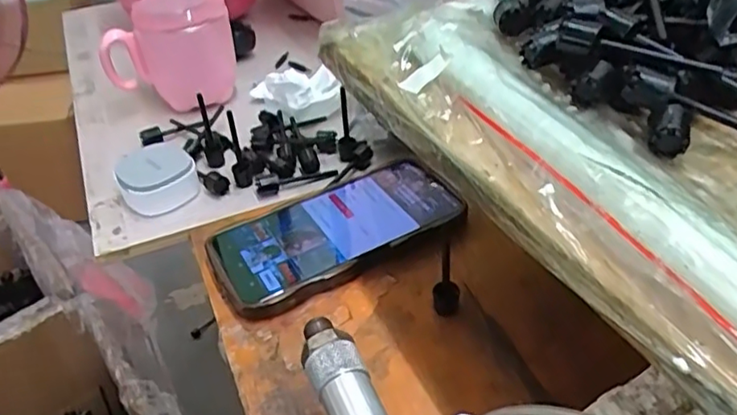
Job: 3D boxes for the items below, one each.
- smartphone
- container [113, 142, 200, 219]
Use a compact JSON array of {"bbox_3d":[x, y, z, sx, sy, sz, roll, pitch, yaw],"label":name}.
[{"bbox_3d":[-0.020,0.017,0.409,0.162,0.017,0.081,-21,43,-19],"label":"smartphone"},{"bbox_3d":[-0.160,-0.025,0.466,0.054,0.028,0.064,-18,42,-16],"label":"container"}]

